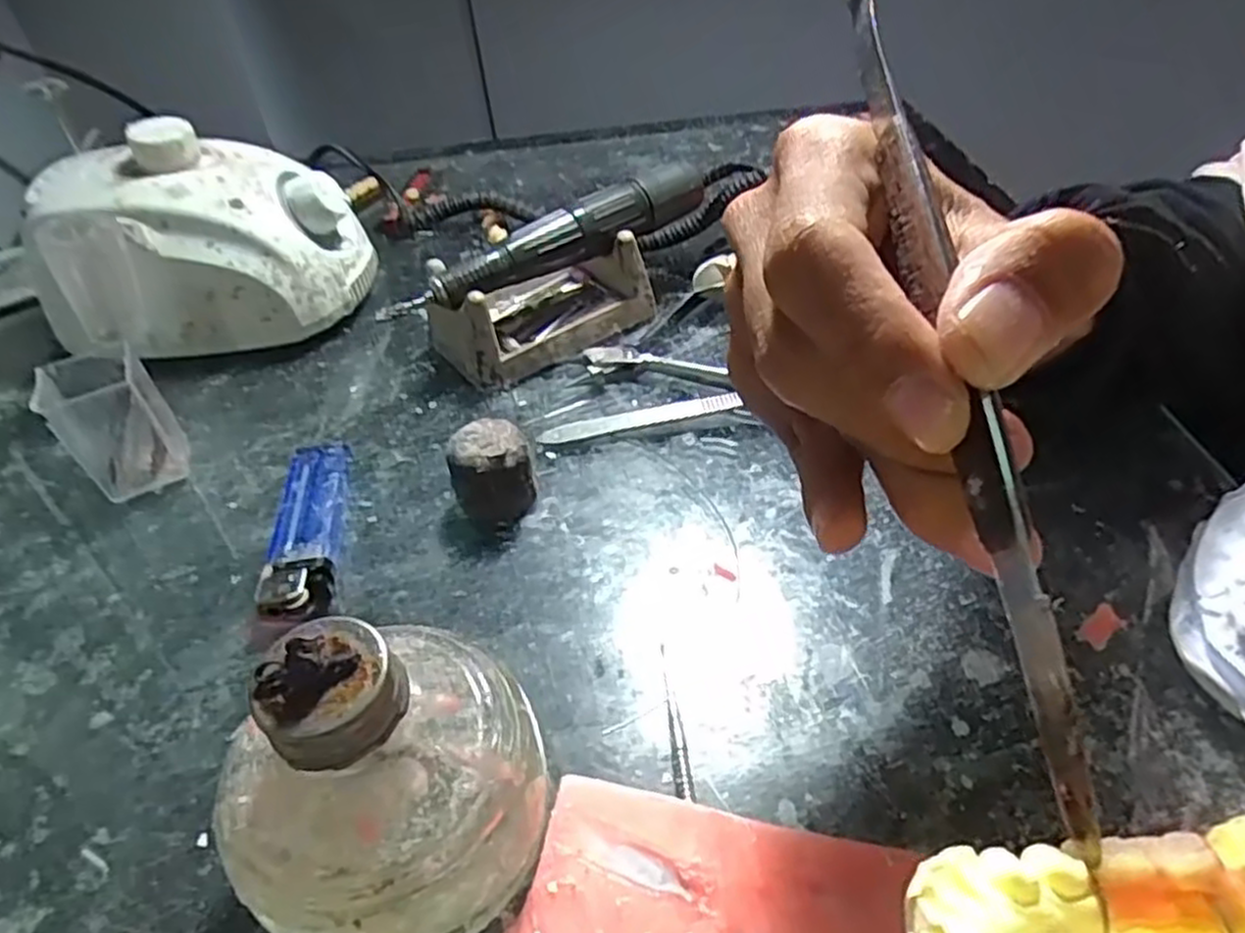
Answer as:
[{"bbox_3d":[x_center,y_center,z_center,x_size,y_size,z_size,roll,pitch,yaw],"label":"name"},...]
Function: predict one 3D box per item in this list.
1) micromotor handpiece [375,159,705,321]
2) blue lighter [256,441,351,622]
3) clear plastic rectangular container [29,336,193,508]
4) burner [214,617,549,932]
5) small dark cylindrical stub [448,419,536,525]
[{"bbox_3d":[-0.030,-0.108,0.367,0.171,0.022,0.020,-29,47,-23],"label":"micromotor handpiece"},{"bbox_3d":[-0.117,0.023,0.295,0.023,0.014,0.083,-9,43,-3],"label":"blue lighter"},{"bbox_3d":[-0.206,-0.018,0.320,0.038,0.053,0.035,-30,47,-23],"label":"clear plastic rectangular container"},{"bbox_3d":[-0.055,0.073,0.186,0.073,0.078,0.071,-33,49,-26],"label":"burner"},{"bbox_3d":[-0.049,0.002,0.295,0.029,0.032,0.024,-12,43,-6],"label":"small dark cylindrical stub"}]

